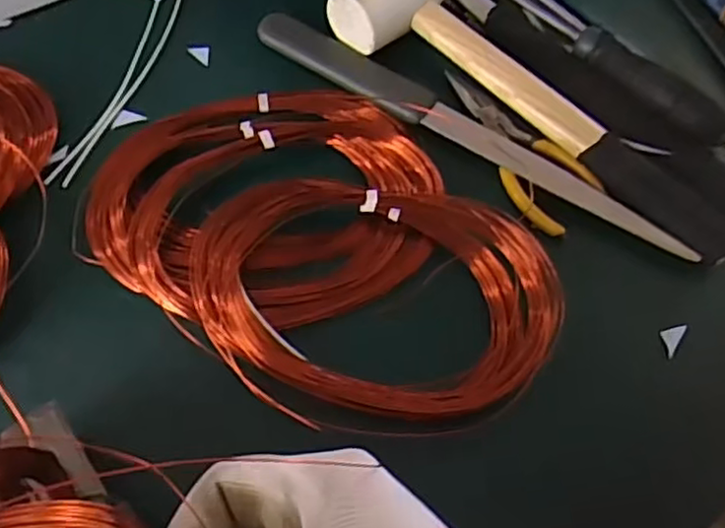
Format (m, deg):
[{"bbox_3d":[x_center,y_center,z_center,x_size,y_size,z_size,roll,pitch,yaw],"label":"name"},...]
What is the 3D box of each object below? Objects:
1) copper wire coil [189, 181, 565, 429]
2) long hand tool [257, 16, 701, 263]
[{"bbox_3d":[0.006,0.014,0.333,0.173,0.019,0.118,-3,64,-3],"label":"copper wire coil"},{"bbox_3d":[0.054,-0.077,0.387,0.279,0.013,0.023,33,68,14],"label":"long hand tool"}]

